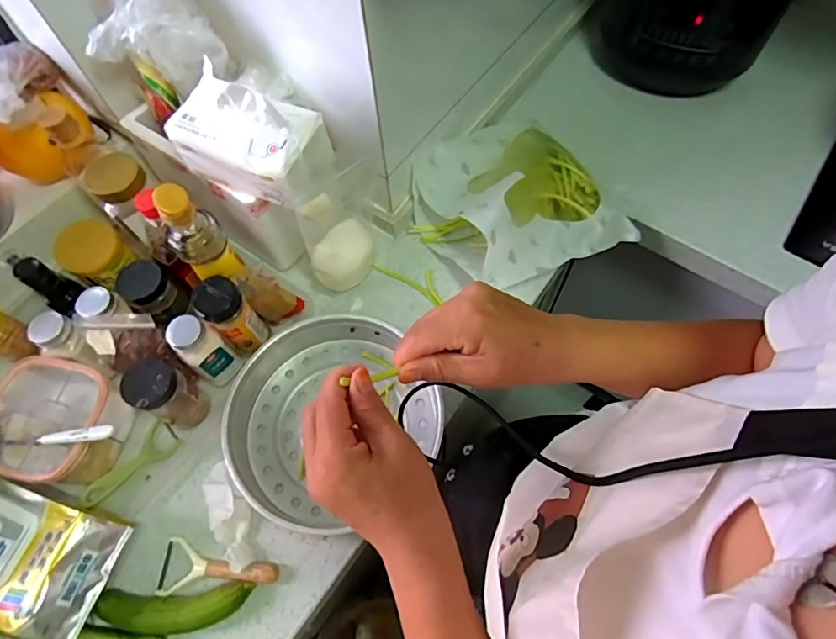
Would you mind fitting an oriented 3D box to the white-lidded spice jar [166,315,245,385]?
[{"bbox_3d":[-0.269,0.040,0.635,0.050,0.116,0.054,32,70,16],"label":"white-lidded spice jar"}]

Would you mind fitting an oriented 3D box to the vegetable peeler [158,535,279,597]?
[{"bbox_3d":[-0.232,0.283,0.570,0.141,0.023,0.058,0,64,2],"label":"vegetable peeler"}]

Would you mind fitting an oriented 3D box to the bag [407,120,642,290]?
[{"bbox_3d":[0.135,-0.181,0.729,0.253,0.110,0.282,-33,68,-13],"label":"bag"}]

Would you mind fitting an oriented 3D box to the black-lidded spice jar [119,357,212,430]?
[{"bbox_3d":[-0.310,0.091,0.612,0.058,0.116,0.056,-1,64,2],"label":"black-lidded spice jar"}]

